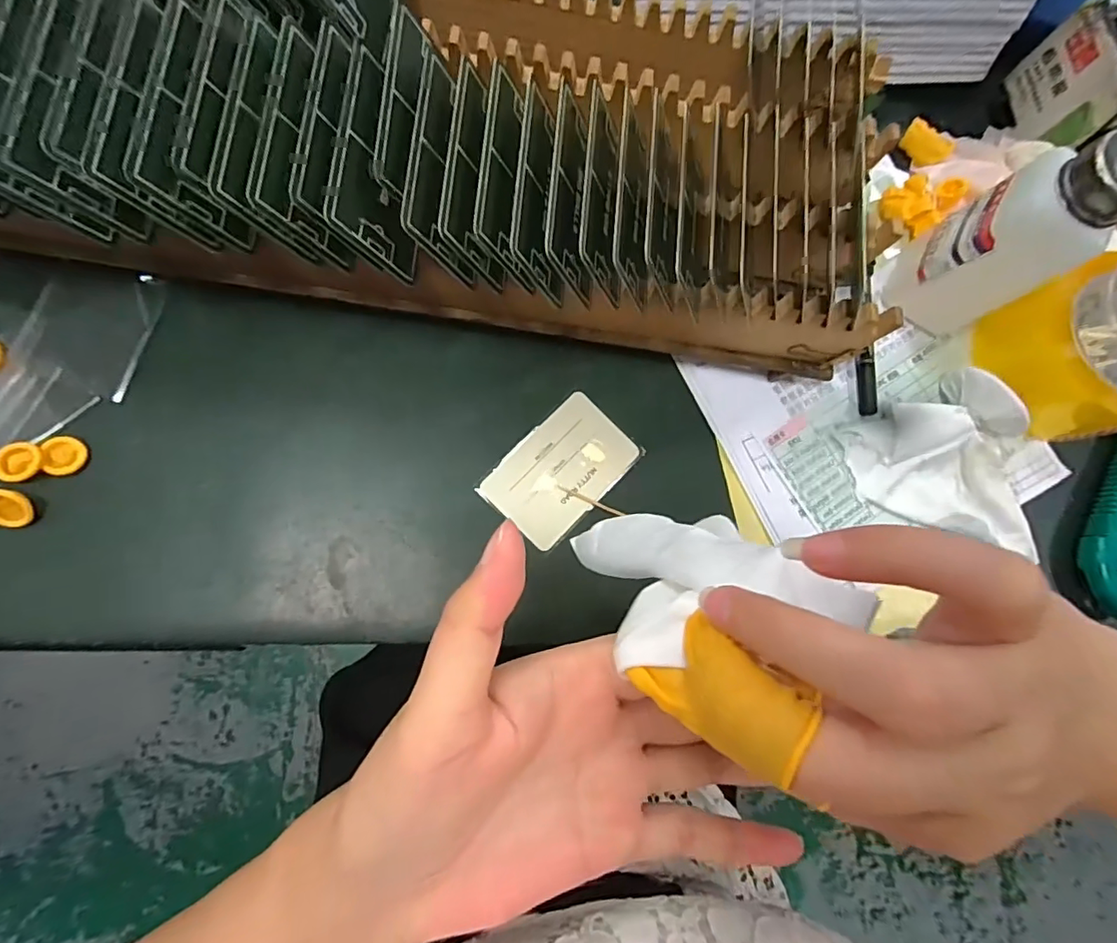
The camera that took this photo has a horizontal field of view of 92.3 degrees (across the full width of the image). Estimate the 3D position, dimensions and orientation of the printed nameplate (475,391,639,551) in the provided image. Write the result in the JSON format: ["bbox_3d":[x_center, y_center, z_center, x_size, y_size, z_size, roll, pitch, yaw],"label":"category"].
[{"bbox_3d":[0.002,-0.002,0.314,0.054,0.004,0.084,45,78,1],"label":"printed nameplate"}]

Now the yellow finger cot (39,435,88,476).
[{"bbox_3d":[-0.252,-0.008,0.273,0.018,0.005,0.020,-6,82,-10],"label":"yellow finger cot"}]

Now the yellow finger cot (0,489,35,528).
[{"bbox_3d":[-0.268,0.018,0.261,0.020,0.005,0.020,-10,110,-27],"label":"yellow finger cot"}]

